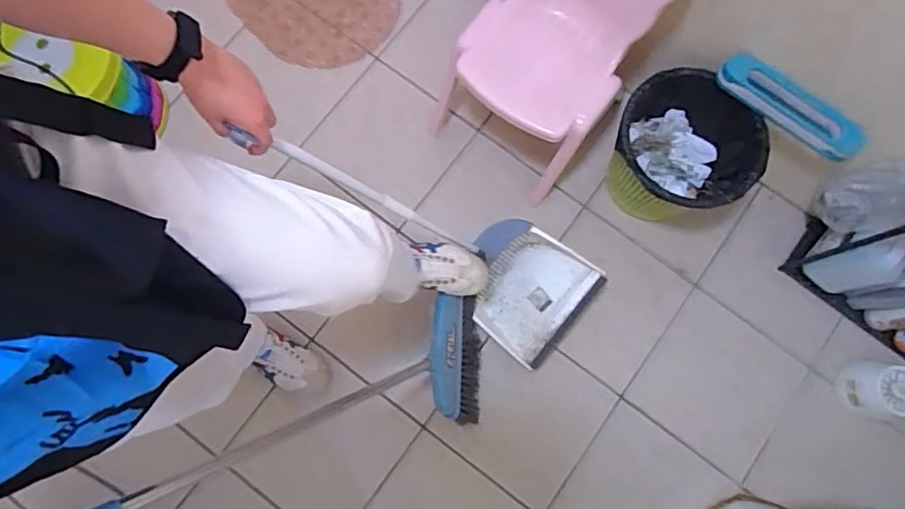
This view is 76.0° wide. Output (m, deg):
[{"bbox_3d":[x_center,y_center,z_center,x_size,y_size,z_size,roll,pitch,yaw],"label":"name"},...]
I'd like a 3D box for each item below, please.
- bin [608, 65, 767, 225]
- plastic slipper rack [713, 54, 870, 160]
[{"bbox_3d":[0.439,-0.185,1.179,0.252,0.261,0.236,0,78,-1],"label":"bin"},{"bbox_3d":[0.597,-0.262,1.028,0.264,0.021,0.072,39,118,9],"label":"plastic slipper rack"}]

